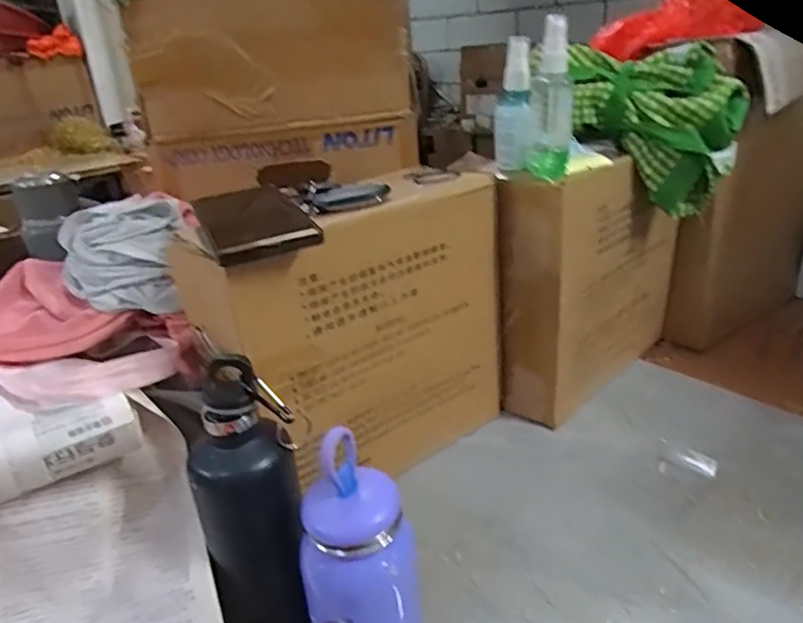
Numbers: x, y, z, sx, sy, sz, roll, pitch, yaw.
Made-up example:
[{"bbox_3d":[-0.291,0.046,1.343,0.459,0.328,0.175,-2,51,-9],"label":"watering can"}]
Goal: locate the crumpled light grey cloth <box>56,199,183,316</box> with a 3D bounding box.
[{"bbox_3d":[-0.254,-0.050,0.557,0.110,0.083,0.086,-15,27,-23],"label":"crumpled light grey cloth"}]

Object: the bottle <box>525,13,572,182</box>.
[{"bbox_3d":[0.138,-0.194,0.555,0.034,0.138,0.032,-4,25,0],"label":"bottle"}]

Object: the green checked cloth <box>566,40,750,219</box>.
[{"bbox_3d":[0.257,-0.188,0.630,0.171,0.151,0.078,2,25,14],"label":"green checked cloth"}]

